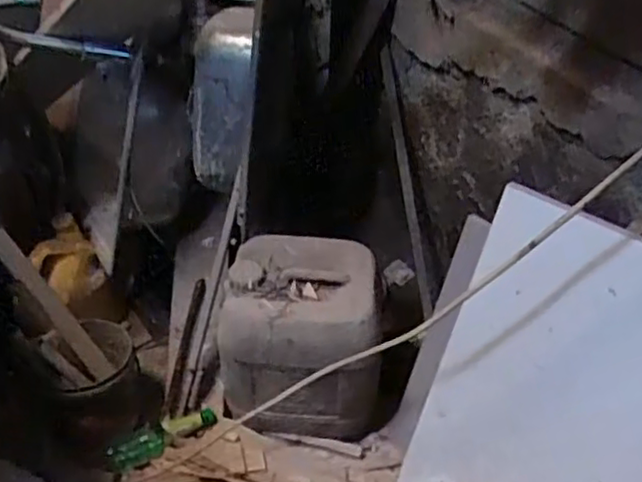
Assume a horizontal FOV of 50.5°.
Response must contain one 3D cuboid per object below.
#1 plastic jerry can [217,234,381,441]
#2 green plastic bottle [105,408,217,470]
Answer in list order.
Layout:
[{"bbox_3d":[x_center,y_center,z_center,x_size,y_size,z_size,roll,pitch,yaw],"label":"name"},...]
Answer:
[{"bbox_3d":[-0.038,0.205,1.322,0.290,0.365,0.217,0,41,-2],"label":"plastic jerry can"},{"bbox_3d":[-0.312,0.383,1.335,0.216,0.047,0.055,-19,45,-22],"label":"green plastic bottle"}]

